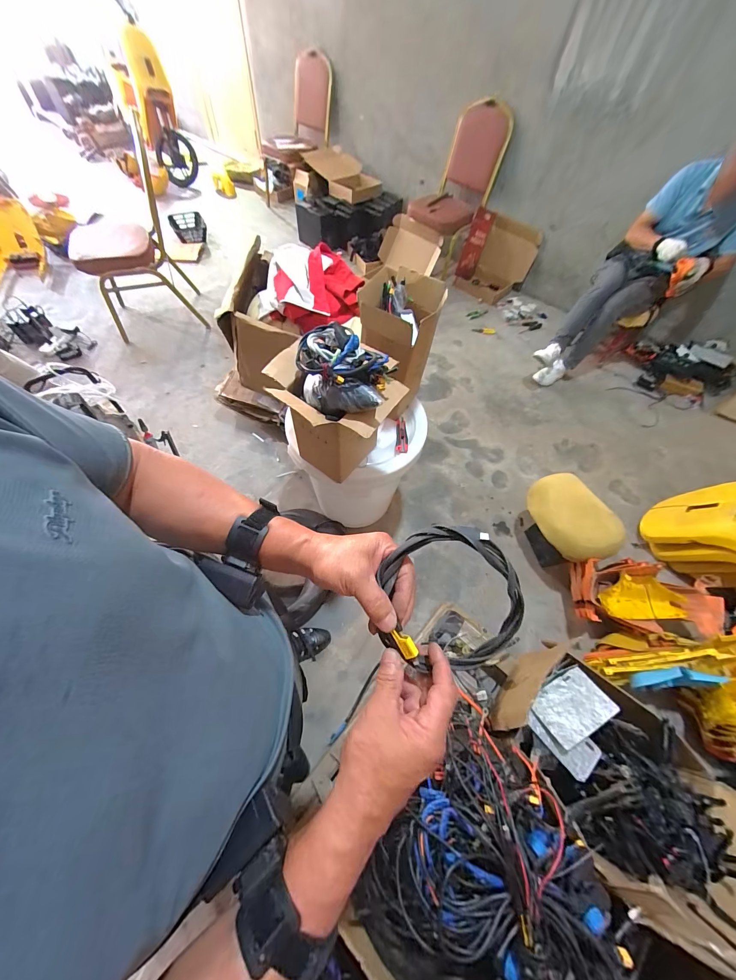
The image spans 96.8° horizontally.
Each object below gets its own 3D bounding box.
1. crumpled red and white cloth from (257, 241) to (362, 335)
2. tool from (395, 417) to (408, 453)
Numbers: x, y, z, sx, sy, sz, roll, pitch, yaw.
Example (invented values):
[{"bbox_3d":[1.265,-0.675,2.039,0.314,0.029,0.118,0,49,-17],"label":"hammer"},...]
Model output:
[{"bbox_3d":[-0.220,-0.763,1.208,0.374,0.148,0.347,-3,60,-6],"label":"crumpled red and white cloth"},{"bbox_3d":[0.112,-0.180,1.076,0.039,0.029,0.137,6,60,-1],"label":"tool"}]

